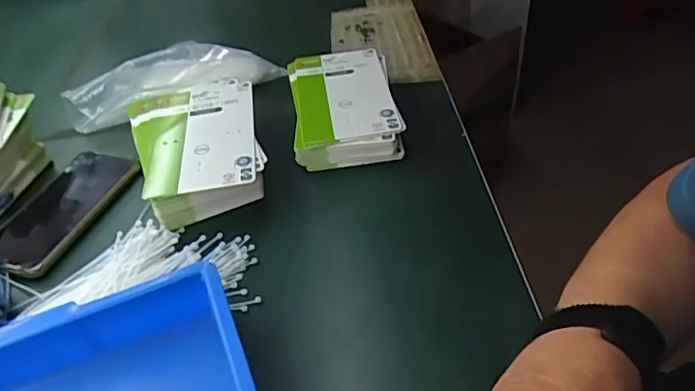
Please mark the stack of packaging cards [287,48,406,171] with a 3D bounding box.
[{"bbox_3d":[-0.005,-0.104,0.601,0.109,0.030,0.179,-6,40,-1],"label":"stack of packaging cards"}]

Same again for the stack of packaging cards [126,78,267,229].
[{"bbox_3d":[-0.154,-0.052,0.553,0.128,0.039,0.190,-11,40,-7],"label":"stack of packaging cards"}]

